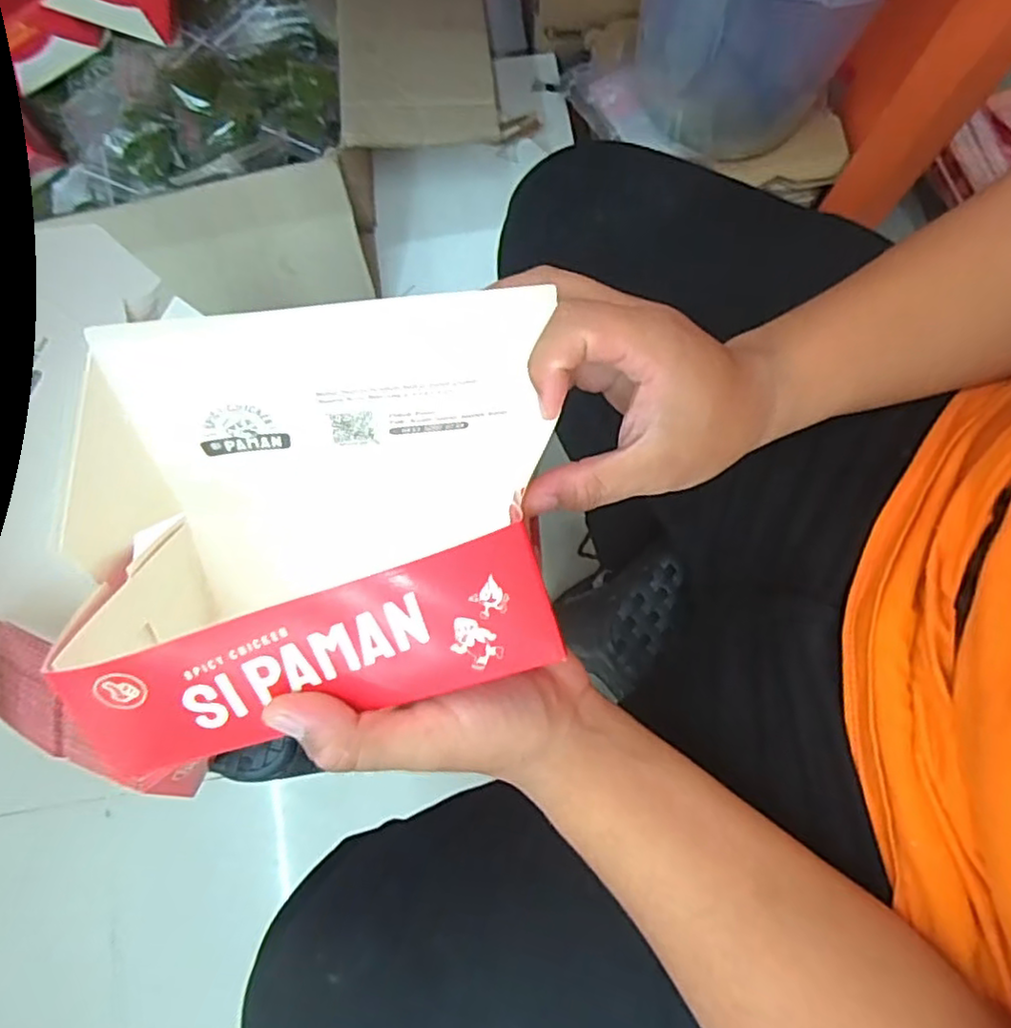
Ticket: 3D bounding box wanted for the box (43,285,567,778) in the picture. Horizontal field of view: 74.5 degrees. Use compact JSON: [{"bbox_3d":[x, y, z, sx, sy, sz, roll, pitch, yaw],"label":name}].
[{"bbox_3d":[-0.080,0.008,0.292,0.211,0.118,0.150,-15,78,-2],"label":"box"}]

